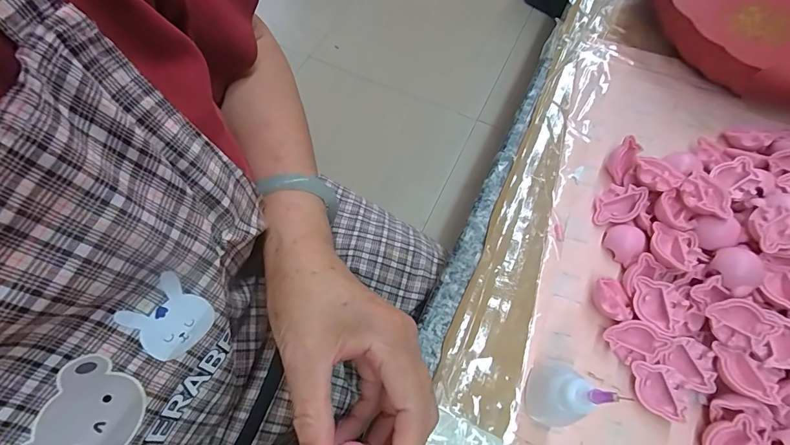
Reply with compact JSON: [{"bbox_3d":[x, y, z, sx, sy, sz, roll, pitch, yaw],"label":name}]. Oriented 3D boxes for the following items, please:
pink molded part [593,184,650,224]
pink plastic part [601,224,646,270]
[{"bbox_3d":[0.166,-0.012,0.291,0.031,0.006,0.032,14,84,37],"label":"pink molded part"},{"bbox_3d":[0.165,0.015,0.285,0.025,0.011,0.027,39,73,15],"label":"pink plastic part"}]

